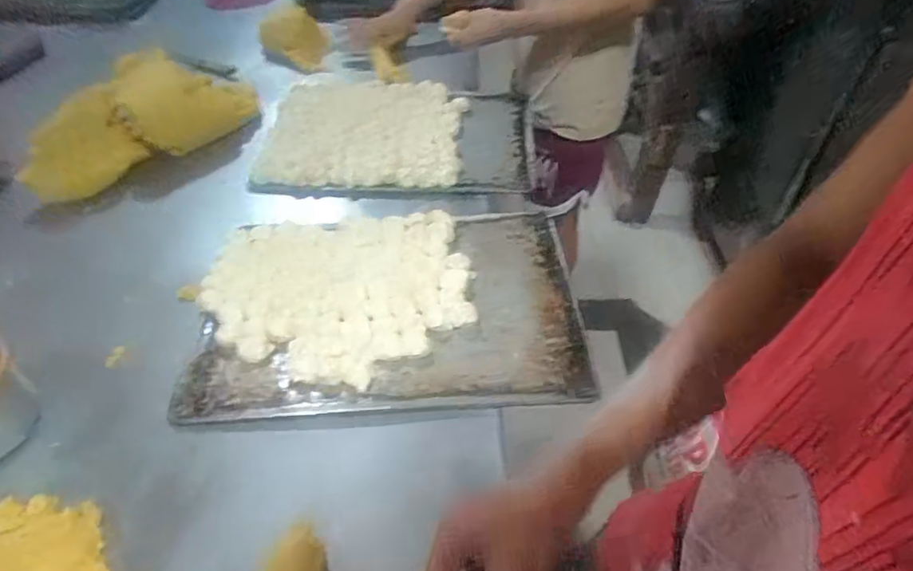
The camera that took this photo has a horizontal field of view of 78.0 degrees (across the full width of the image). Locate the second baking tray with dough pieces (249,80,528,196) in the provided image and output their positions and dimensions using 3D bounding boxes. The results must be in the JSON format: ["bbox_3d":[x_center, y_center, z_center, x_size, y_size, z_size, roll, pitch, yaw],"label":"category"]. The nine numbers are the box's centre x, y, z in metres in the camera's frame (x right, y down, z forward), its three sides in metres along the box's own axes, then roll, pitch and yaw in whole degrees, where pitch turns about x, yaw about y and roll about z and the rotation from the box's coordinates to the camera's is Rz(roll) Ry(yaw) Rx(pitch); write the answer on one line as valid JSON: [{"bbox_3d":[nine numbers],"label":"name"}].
[{"bbox_3d":[-0.106,-0.276,0.993,0.451,0.033,0.349,4,45,2],"label":"second baking tray with dough pieces"}]

